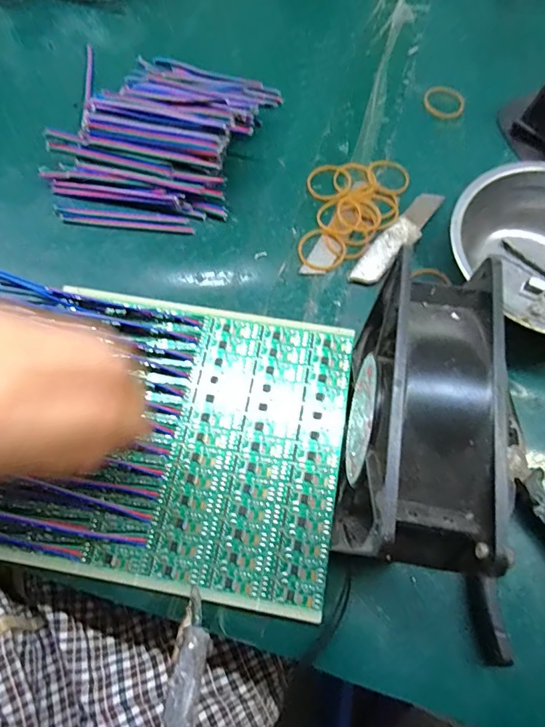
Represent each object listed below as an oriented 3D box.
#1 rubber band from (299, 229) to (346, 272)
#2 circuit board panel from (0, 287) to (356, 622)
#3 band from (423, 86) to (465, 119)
[{"bbox_3d":[0.036,-0.081,0.315,0.033,0.004,0.035,0,68,0],"label":"rubber band"},{"bbox_3d":[-0.052,0.038,0.260,0.185,0.008,0.166,11,69,4],"label":"circuit board panel"},{"bbox_3d":[0.144,-0.219,0.371,0.033,0.004,0.033,15,69,5],"label":"band"}]

